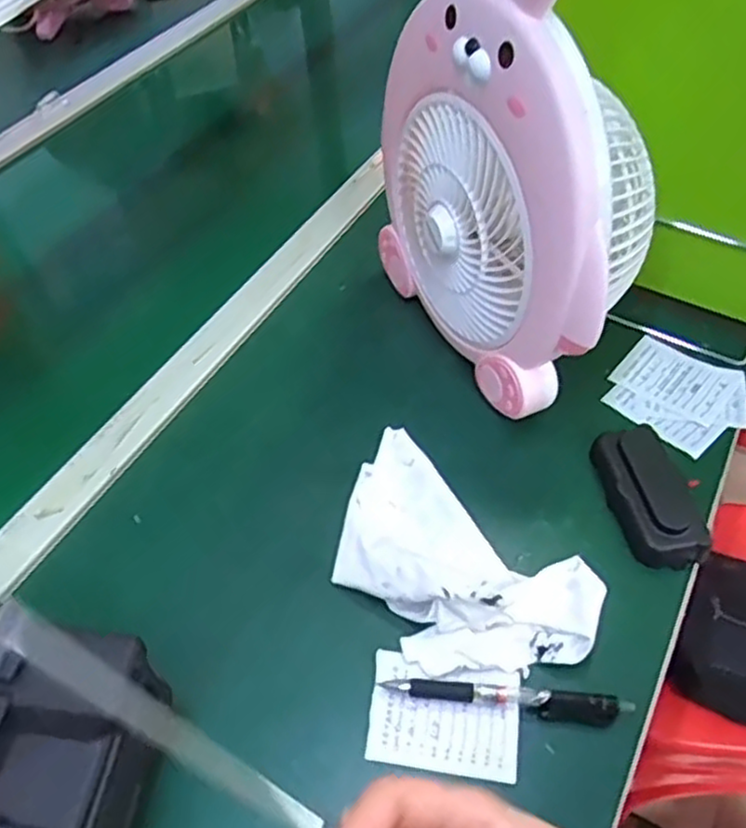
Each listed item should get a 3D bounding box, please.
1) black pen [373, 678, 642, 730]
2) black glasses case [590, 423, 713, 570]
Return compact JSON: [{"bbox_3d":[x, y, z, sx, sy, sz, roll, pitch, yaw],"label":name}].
[{"bbox_3d":[0.079,0.172,0.442,0.143,0.016,0.017,3,50,6],"label":"black pen"},{"bbox_3d":[0.198,0.056,0.527,0.052,0.033,0.108,-8,50,-3],"label":"black glasses case"}]

